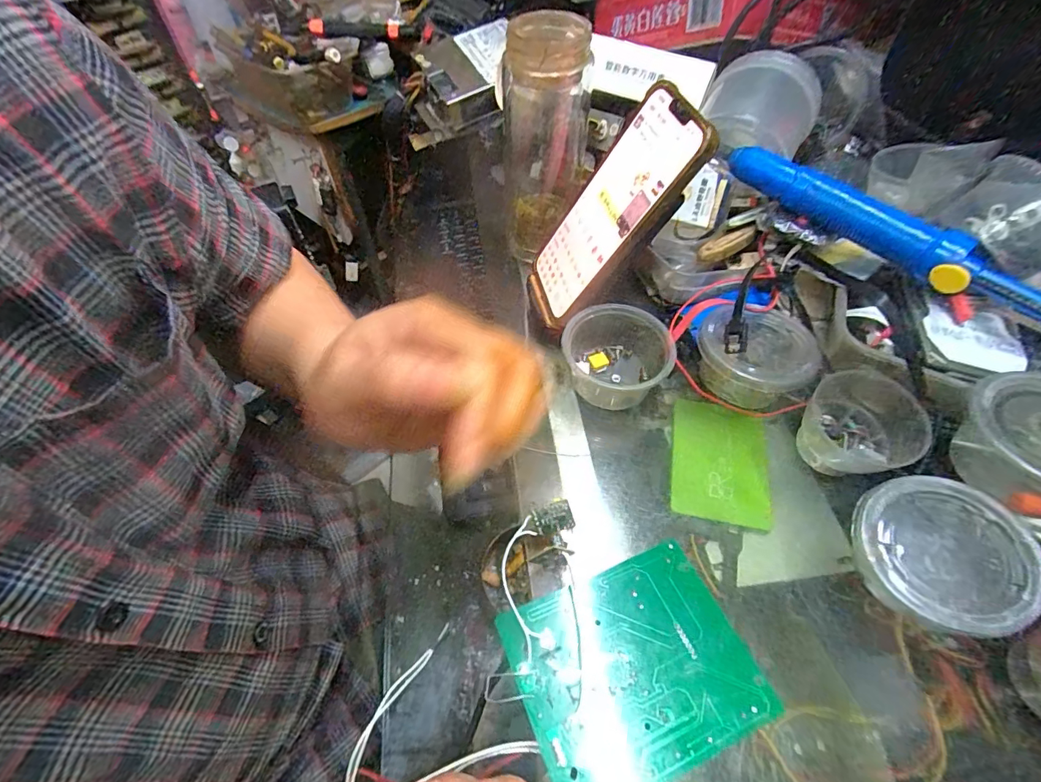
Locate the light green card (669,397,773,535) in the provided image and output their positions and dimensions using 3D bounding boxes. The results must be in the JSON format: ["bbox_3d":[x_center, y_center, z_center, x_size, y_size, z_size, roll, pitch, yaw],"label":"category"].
[{"bbox_3d":[0.151,0.052,0.358,0.067,0.011,0.102,10,55,8],"label":"light green card"}]

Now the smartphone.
[{"bbox_3d":[0.062,-0.120,0.338,0.013,0.169,0.087,8,52,-33],"label":"smartphone"}]

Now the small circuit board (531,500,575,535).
[{"bbox_3d":[0.018,0.073,0.270,0.022,0.021,0.004,-16,24,6],"label":"small circuit board"}]

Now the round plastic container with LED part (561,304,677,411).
[{"bbox_3d":[0.069,-0.023,0.349,0.075,0.048,0.074,0,54,1],"label":"round plastic container with LED part"}]

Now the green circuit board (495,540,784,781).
[{"bbox_3d":[0.057,0.138,0.235,0.111,0.007,0.093,-18,56,-12],"label":"green circuit board"}]

